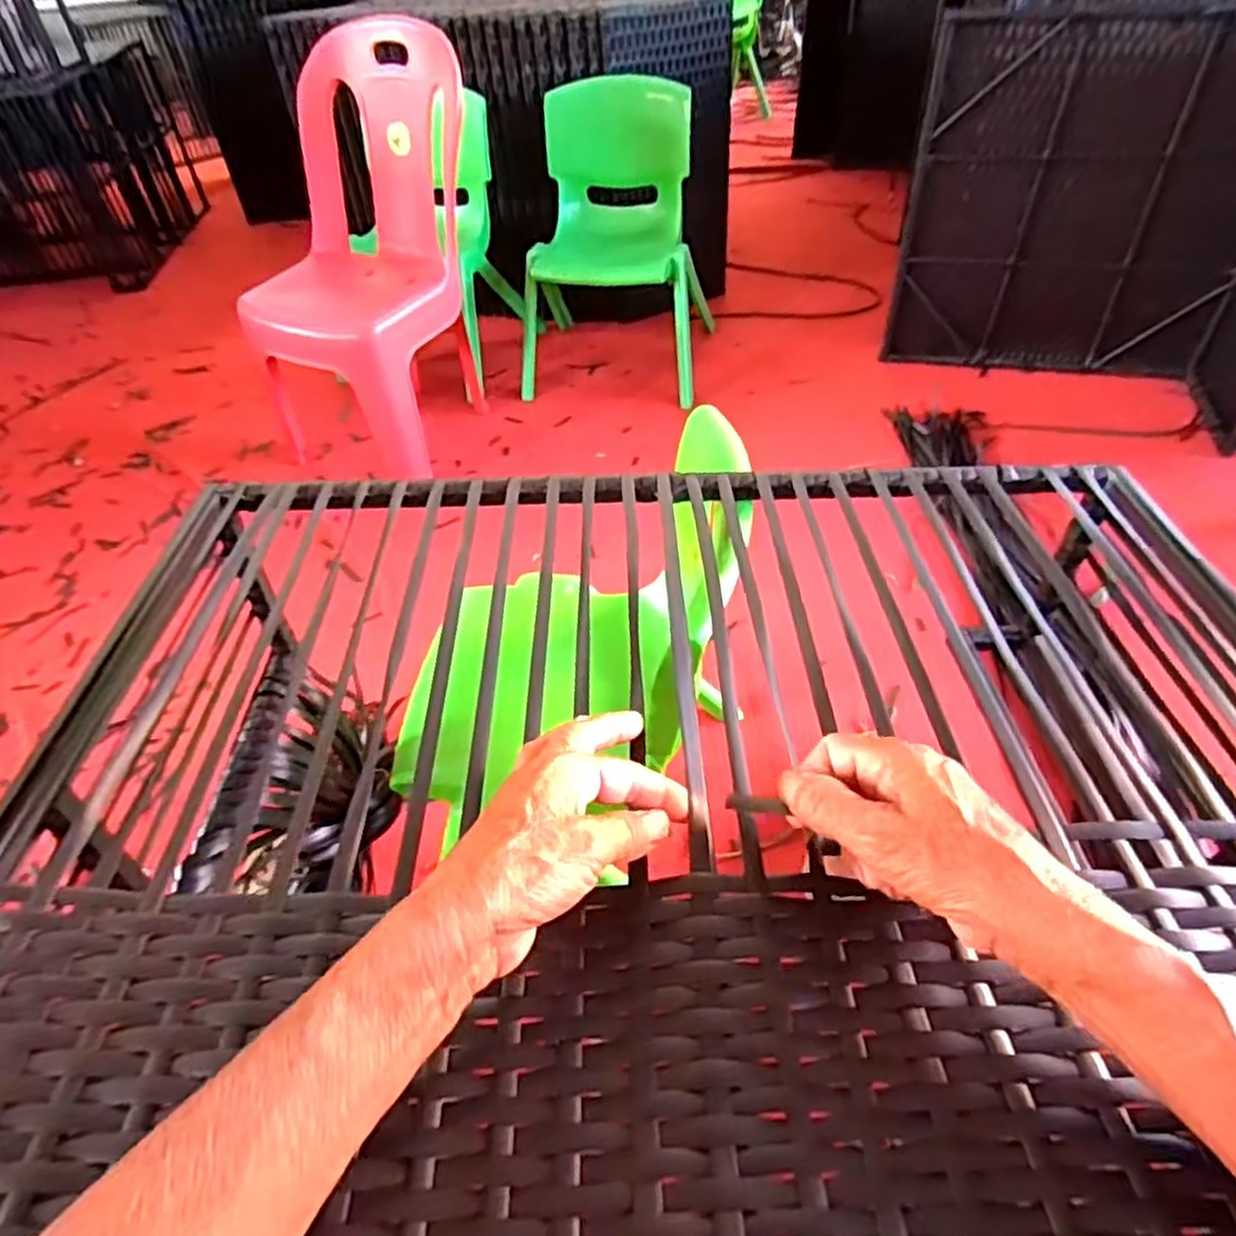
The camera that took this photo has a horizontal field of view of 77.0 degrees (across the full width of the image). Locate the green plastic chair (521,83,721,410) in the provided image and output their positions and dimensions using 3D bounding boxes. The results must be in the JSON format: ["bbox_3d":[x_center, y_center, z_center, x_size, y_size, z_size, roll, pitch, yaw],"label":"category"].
[{"bbox_3d":[-0.002,-0.755,1.576,0.396,0.505,0.353,0,46,4],"label":"green plastic chair"}]

